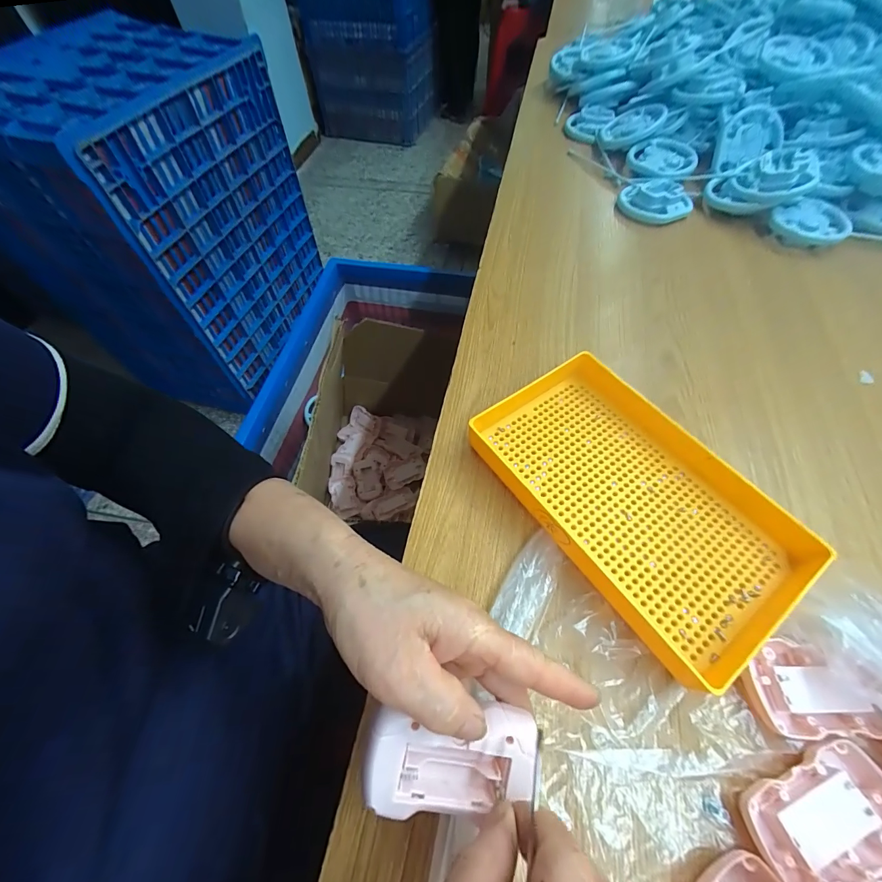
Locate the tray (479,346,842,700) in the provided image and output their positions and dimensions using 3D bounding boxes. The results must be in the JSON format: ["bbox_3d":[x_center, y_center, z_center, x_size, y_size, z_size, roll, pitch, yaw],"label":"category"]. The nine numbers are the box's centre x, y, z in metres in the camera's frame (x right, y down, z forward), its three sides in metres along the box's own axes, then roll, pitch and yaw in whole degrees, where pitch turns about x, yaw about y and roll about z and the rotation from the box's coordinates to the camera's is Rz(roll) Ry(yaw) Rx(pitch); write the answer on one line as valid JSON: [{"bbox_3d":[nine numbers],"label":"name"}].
[{"bbox_3d":[0.161,0.041,0.316,0.168,0.036,0.254,-32,64,-17],"label":"tray"}]

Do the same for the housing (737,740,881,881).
[{"bbox_3d":[0.223,0.219,0.219,0.092,0.014,0.053,-15,60,-9],"label":"housing"}]

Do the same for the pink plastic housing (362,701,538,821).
[{"bbox_3d":[0.004,0.159,0.192,0.081,0.027,0.048,7,86,-7],"label":"pink plastic housing"}]

